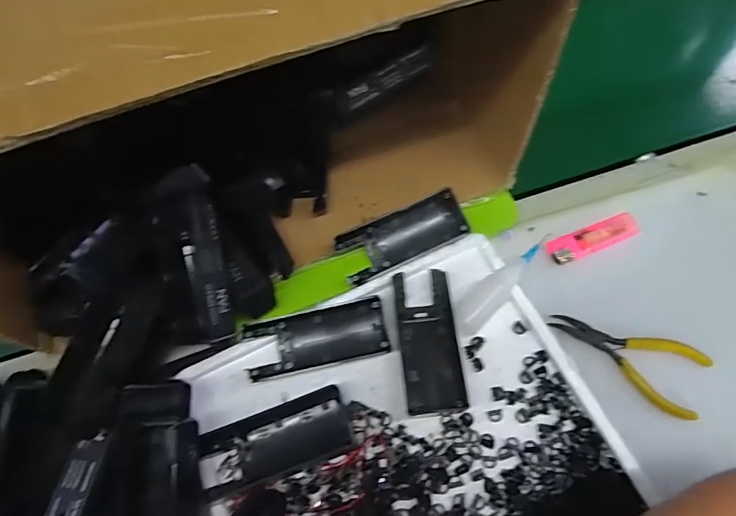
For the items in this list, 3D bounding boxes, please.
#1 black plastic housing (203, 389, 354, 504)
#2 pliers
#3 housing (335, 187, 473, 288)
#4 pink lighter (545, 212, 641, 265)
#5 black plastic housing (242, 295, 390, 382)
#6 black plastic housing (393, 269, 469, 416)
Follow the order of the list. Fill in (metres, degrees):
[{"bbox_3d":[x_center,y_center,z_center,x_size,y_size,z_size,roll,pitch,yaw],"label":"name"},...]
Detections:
[{"bbox_3d":[-0.064,0.130,0.335,0.104,0.011,0.044,-20,66,-7],"label":"black plastic housing"},{"bbox_3d":[0.202,0.074,0.370,0.114,0.012,0.055,26,69,14],"label":"pliers"},{"bbox_3d":[0.028,-0.019,0.392,0.103,0.028,0.045,-25,67,-9],"label":"housing"},{"bbox_3d":[0.194,-0.017,0.407,0.082,0.011,0.023,-21,66,-7],"label":"pink lighter"},{"bbox_3d":[-0.038,0.059,0.358,0.104,0.028,0.044,-12,65,-3],"label":"black plastic housing"},{"bbox_3d":[0.046,0.062,0.358,0.043,0.025,0.103,-7,65,0],"label":"black plastic housing"}]

